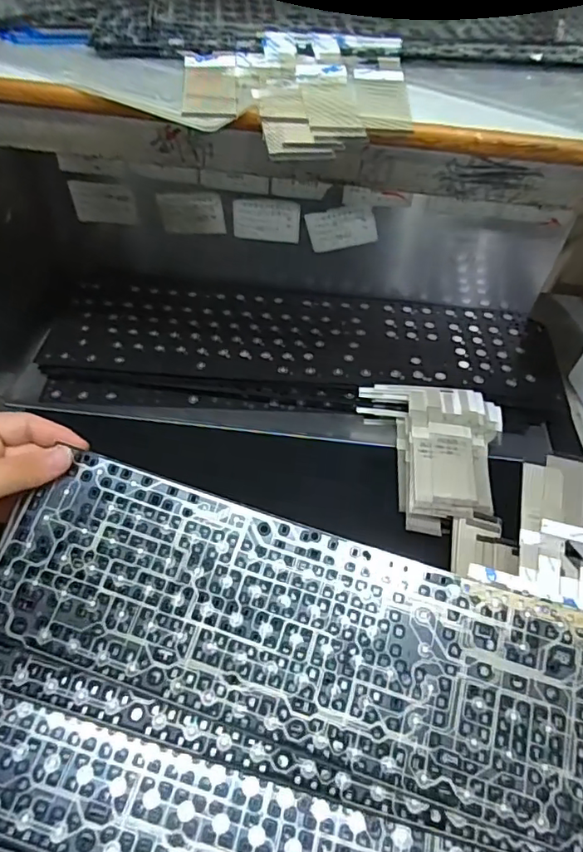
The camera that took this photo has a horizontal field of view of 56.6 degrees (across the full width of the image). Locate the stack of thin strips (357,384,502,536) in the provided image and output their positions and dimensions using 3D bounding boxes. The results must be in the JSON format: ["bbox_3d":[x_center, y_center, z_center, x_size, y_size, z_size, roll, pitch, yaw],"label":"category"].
[{"bbox_3d":[0.111,0.021,0.419,0.109,0.022,0.122,6,50,1],"label":"stack of thin strips"}]

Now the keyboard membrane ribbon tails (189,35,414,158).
[{"bbox_3d":[0.003,-0.178,0.284,0.115,0.014,0.132,4,50,-1],"label":"keyboard membrane ribbon tails"}]

